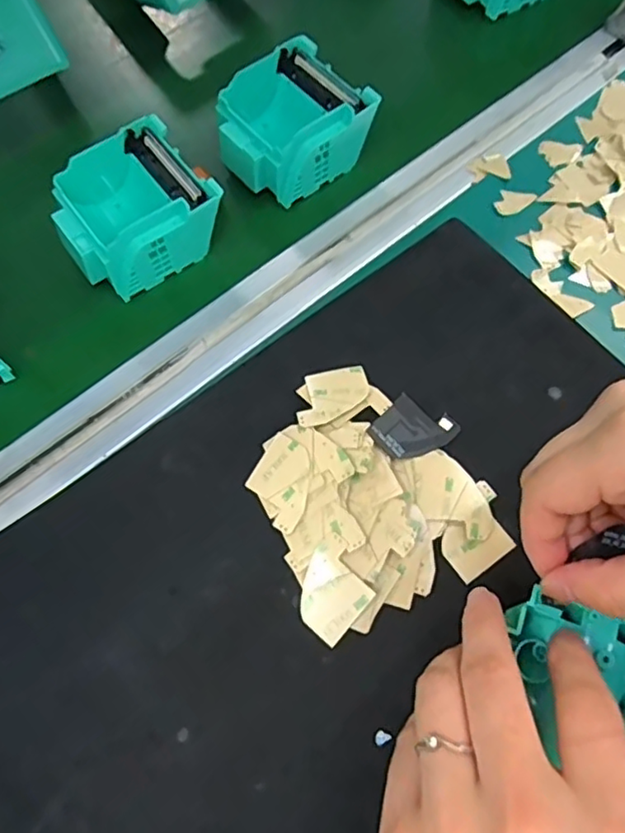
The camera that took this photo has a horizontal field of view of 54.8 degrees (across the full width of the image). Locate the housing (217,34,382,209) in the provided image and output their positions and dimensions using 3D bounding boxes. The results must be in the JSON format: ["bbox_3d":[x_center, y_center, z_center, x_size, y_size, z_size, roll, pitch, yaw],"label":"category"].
[{"bbox_3d":[-0.014,-0.175,0.366,0.083,0.043,0.079,-34,72,-13],"label":"housing"}]

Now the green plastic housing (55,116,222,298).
[{"bbox_3d":[-0.101,-0.116,0.338,0.083,0.040,0.078,-32,71,-13],"label":"green plastic housing"}]

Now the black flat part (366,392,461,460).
[{"bbox_3d":[0.048,0.005,0.287,0.031,0.006,0.037,41,74,19],"label":"black flat part"}]

